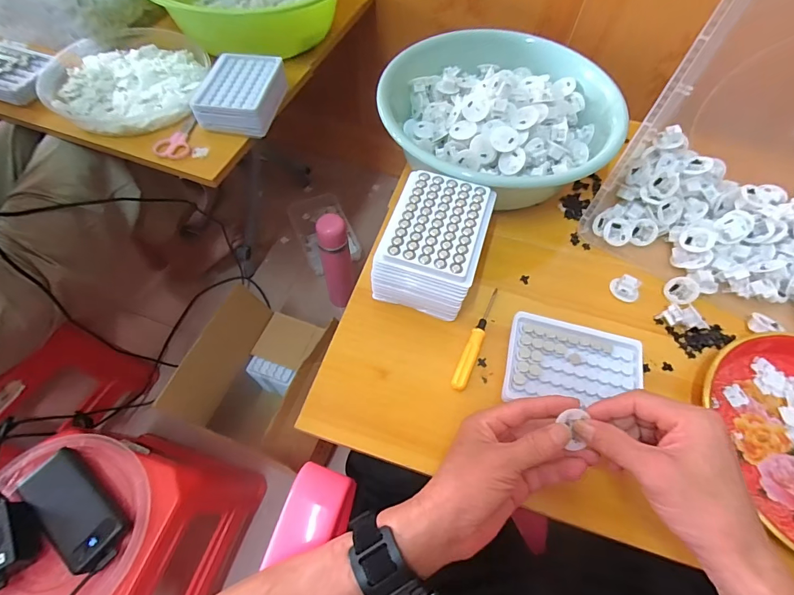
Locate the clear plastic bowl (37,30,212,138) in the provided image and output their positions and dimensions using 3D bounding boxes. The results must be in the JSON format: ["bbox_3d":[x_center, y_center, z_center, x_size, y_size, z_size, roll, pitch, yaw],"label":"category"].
[{"bbox_3d":[-0.395,-0.325,0.596,0.218,0.037,0.203,-6,61,-5],"label":"clear plastic bowl"}]

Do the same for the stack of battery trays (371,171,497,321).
[{"bbox_3d":[0.041,-0.053,0.437,0.100,0.085,0.135,20,62,9],"label":"stack of battery trays"}]

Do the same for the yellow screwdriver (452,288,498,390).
[{"bbox_3d":[0.087,0.042,0.430,0.015,0.013,0.128,23,63,11],"label":"yellow screwdriver"}]

